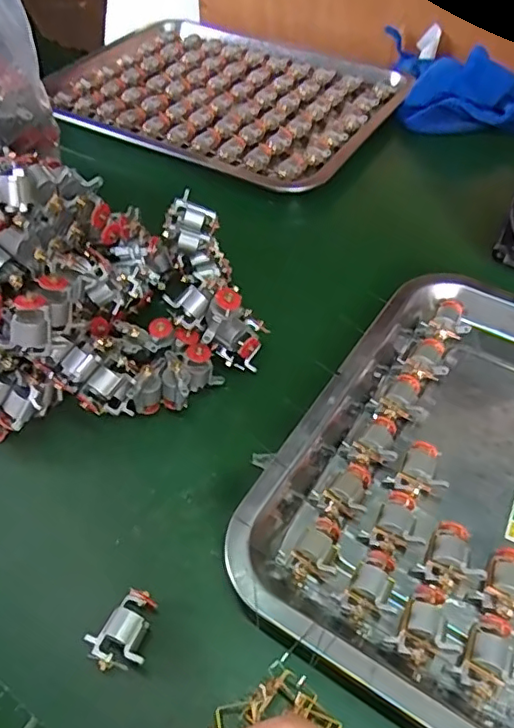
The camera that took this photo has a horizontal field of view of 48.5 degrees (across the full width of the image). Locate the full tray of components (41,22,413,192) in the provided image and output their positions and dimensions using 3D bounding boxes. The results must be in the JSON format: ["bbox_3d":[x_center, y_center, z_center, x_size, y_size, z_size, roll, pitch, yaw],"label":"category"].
[{"bbox_3d":[-0.038,-0.283,0.603,0.345,0.029,0.239,24,55,22],"label":"full tray of components"}]

